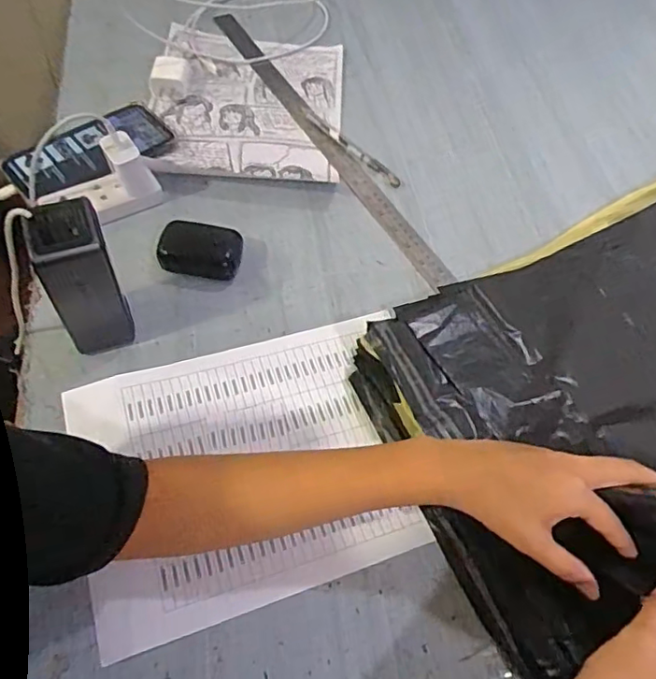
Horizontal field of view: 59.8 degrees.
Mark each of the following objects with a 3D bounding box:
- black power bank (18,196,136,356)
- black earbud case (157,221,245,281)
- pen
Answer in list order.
[{"bbox_3d":[-0.192,-0.042,0.448,0.053,0.140,0.045,-16,61,-16],"label":"black power bank"},{"bbox_3d":[-0.122,-0.087,0.549,0.075,0.025,0.044,6,58,-3],"label":"black earbud case"},{"bbox_3d":[0.025,-0.228,0.673,0.016,0.008,0.166,-36,68,-25],"label":"pen"}]

